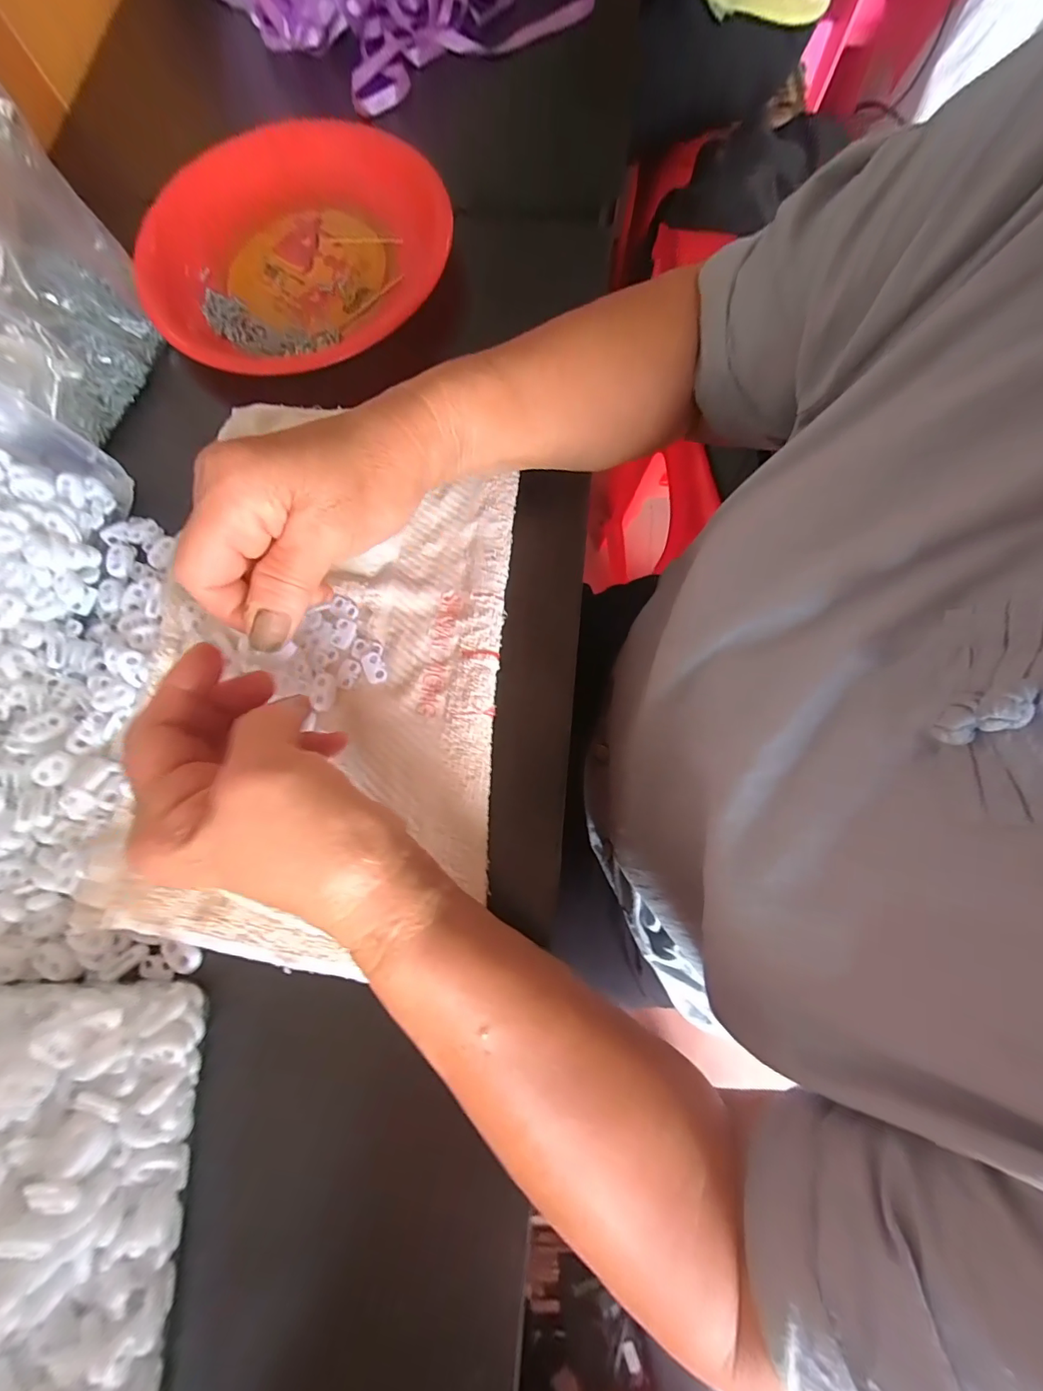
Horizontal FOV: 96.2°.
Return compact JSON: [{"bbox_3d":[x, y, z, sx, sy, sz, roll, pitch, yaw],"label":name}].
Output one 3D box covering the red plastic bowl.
[{"bbox_3d":[-0.160,-0.332,0.347,0.208,0.042,0.220,-1,77,3],"label":"red plastic bowl"}]

